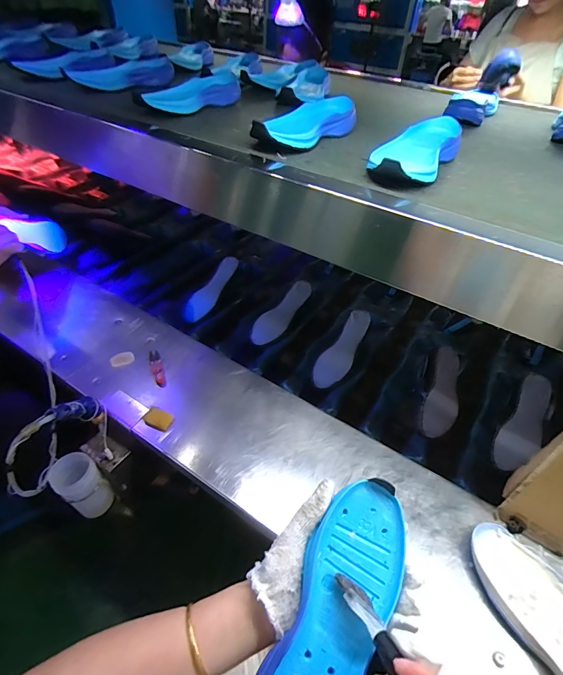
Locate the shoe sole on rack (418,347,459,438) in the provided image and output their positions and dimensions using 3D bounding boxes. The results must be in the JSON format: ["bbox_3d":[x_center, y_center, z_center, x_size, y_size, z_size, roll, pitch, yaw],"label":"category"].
[{"bbox_3d":[0.334,0.105,0.760,0.064,0.030,0.211,20,57,15],"label":"shoe sole on rack"}]

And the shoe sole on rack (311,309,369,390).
[{"bbox_3d":[0.142,0.026,0.850,0.065,0.020,0.205,28,74,22],"label":"shoe sole on rack"}]

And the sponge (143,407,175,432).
[{"bbox_3d":[-0.229,0.151,0.694,0.051,0.017,0.032,15,41,14],"label":"sponge"}]

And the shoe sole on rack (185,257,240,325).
[{"bbox_3d":[-0.181,-0.128,0.998,0.060,0.031,0.207,28,77,23],"label":"shoe sole on rack"}]

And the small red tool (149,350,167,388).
[{"bbox_3d":[-0.262,0.066,0.785,0.024,0.012,0.101,-12,44,-21],"label":"small red tool"}]

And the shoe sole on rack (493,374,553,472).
[{"bbox_3d":[0.481,0.170,0.732,0.073,0.022,0.197,26,79,21],"label":"shoe sole on rack"}]

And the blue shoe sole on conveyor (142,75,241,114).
[{"bbox_3d":[-0.162,-0.445,0.689,0.051,0.056,0.222,26,44,25],"label":"blue shoe sole on conveyor"}]

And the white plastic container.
[{"bbox_3d":[-0.381,0.288,0.709,0.078,0.142,0.068,24,44,24],"label":"white plastic container"}]

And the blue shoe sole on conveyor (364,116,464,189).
[{"bbox_3d":[0.191,-0.262,0.514,0.080,0.049,0.226,26,44,25],"label":"blue shoe sole on conveyor"}]

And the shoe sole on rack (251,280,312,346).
[{"bbox_3d":[0.002,-0.063,0.945,0.066,0.007,0.207,39,77,11],"label":"shoe sole on rack"}]

